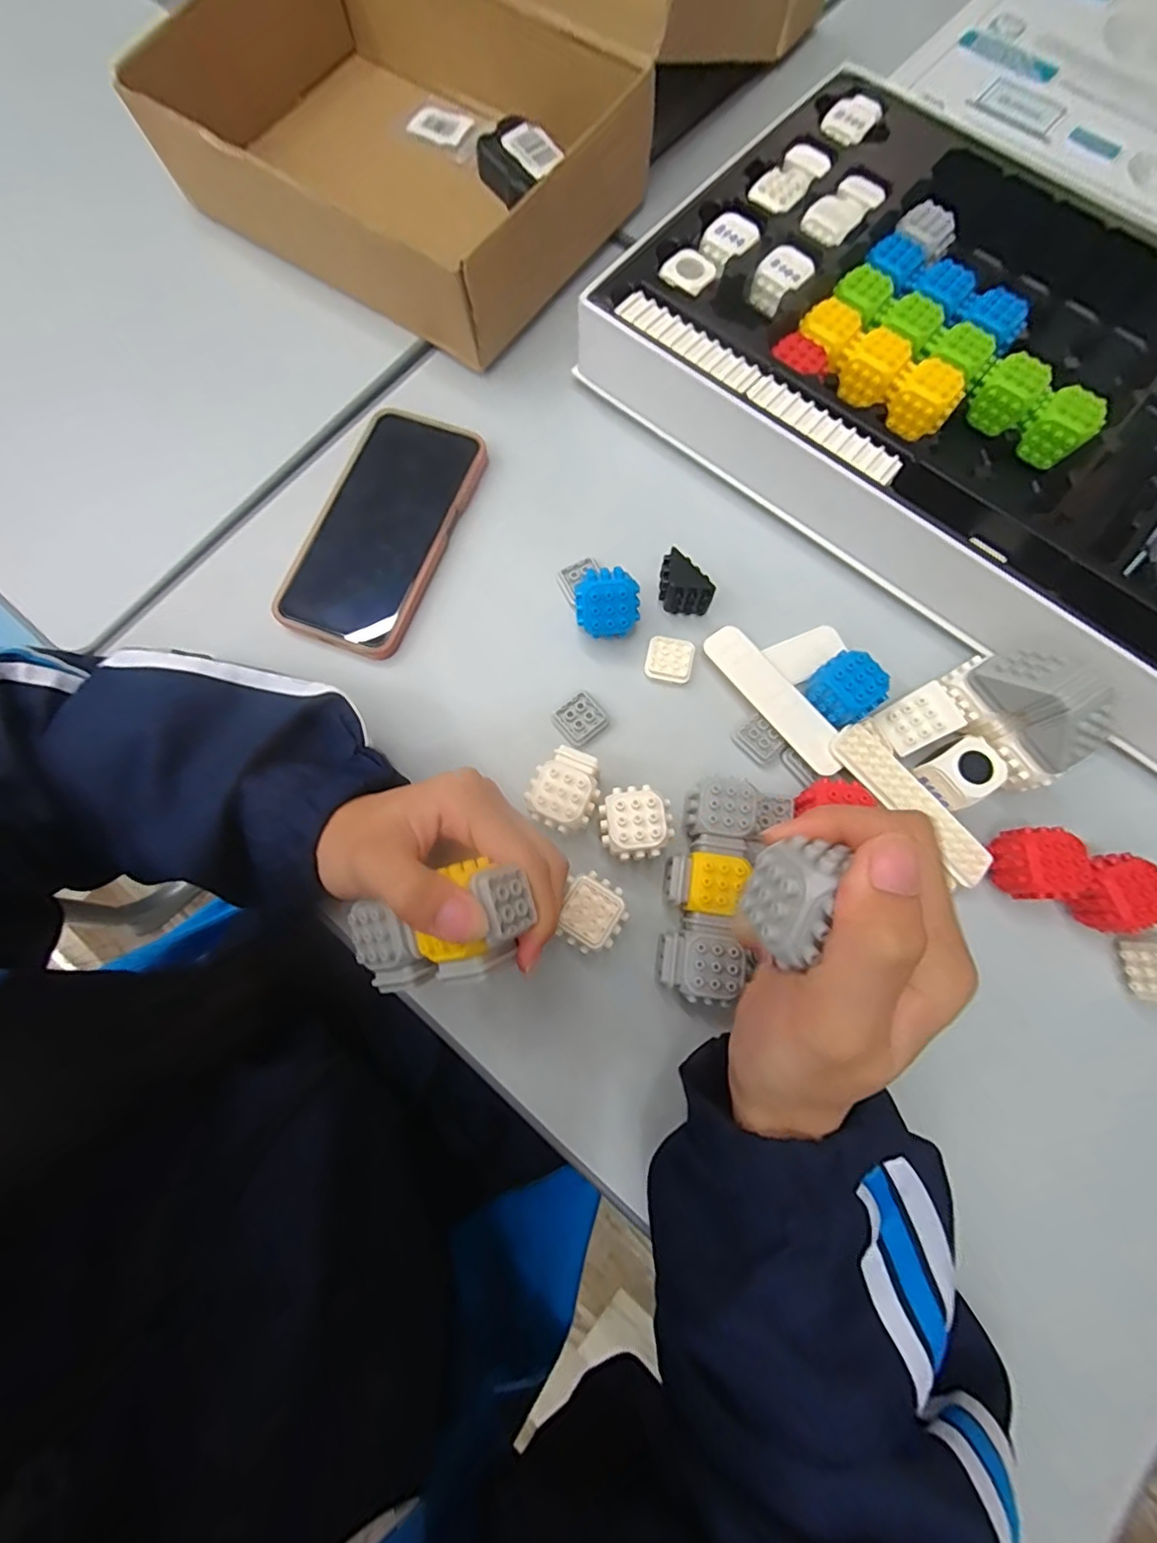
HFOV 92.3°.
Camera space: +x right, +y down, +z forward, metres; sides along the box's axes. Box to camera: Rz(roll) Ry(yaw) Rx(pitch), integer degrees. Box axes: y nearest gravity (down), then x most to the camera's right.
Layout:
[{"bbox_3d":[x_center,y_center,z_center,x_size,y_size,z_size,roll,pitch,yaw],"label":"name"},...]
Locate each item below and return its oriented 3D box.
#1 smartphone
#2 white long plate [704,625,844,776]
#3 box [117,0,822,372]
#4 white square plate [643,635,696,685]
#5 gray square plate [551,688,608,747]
[{"bbox_3d":[-0.128,-0.159,0.364,0.084,0.015,0.168,20,78,5],"label":"smartphone"},{"bbox_3d":[0.115,-0.044,0.325,0.026,0.008,0.103,-35,79,-7],"label":"white long plate"},{"bbox_3d":[-0.065,-0.563,0.409,0.336,0.116,0.483,36,80,8],"label":"box"},{"bbox_3d":[0.056,-0.069,0.340,0.028,0.005,0.027,14,78,3],"label":"white square plate"},{"bbox_3d":[0.001,-0.032,0.332,0.028,0.005,0.027,-38,80,-8],"label":"gray square plate"}]

